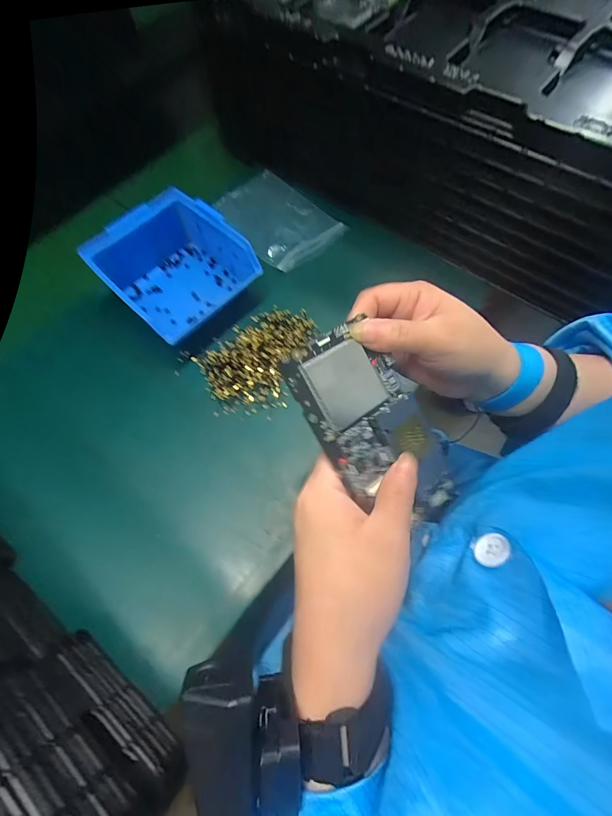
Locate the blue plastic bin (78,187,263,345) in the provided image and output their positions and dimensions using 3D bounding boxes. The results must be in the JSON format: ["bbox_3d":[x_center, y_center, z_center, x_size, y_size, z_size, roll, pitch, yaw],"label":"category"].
[{"bbox_3d":[-0.138,-0.153,0.368,0.134,0.063,0.138,-41,73,-15],"label":"blue plastic bin"}]

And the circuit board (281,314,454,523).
[{"bbox_3d":[0.043,0.014,0.204,0.070,0.005,0.126,-30,97,-22],"label":"circuit board"}]

